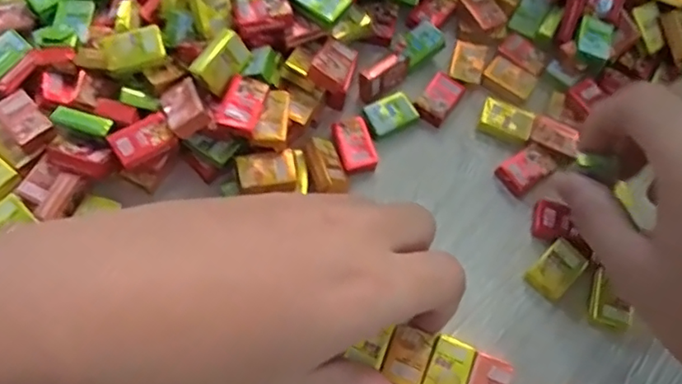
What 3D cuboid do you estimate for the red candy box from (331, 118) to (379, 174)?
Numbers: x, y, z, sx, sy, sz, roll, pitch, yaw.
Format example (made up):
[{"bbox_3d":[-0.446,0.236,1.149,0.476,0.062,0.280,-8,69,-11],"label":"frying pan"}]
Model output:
[{"bbox_3d":[0.007,-0.022,0.285,0.018,0.007,0.027,-13,67,-11],"label":"red candy box"}]

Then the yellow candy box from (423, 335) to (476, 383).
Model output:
[{"bbox_3d":[0.045,0.073,0.242,0.017,0.004,0.025,22,66,5],"label":"yellow candy box"}]

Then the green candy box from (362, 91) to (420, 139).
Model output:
[{"bbox_3d":[0.024,-0.039,0.292,0.027,0.005,0.018,-26,70,-16],"label":"green candy box"}]

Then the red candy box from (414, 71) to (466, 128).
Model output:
[{"bbox_3d":[0.050,-0.048,0.300,0.018,0.006,0.028,32,67,10],"label":"red candy box"}]

